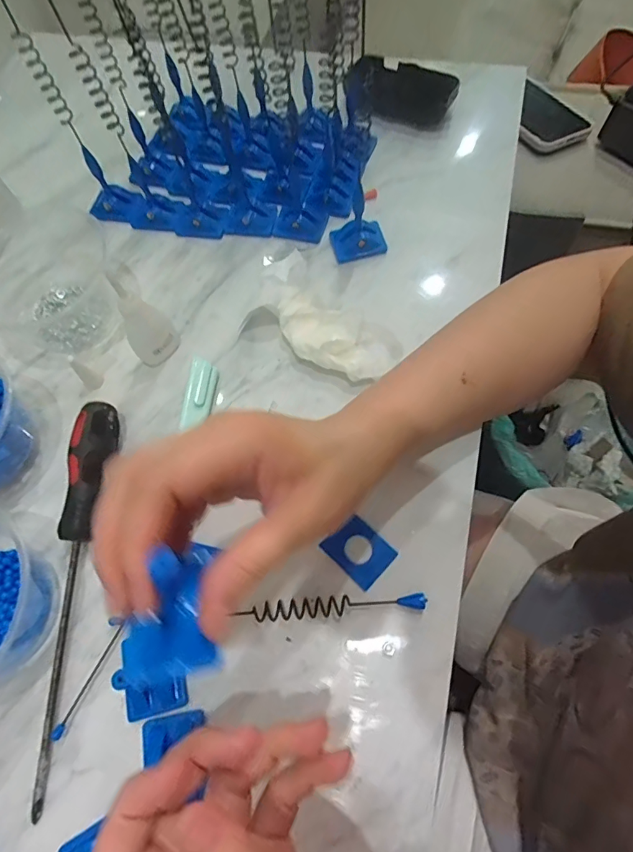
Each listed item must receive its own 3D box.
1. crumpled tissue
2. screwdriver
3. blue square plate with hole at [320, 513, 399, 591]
[{"bbox_3d":[0.014,-0.067,0.344,0.094,0.023,0.053,29,71,14],"label":"crumpled tissue"},{"bbox_3d":[-0.153,0.097,0.282,0.025,0.030,0.235,-1,67,2],"label":"screwdriver"},{"bbox_3d":[0.028,0.080,0.290,0.039,0.004,0.032,41,75,17],"label":"blue square plate with hole"}]

